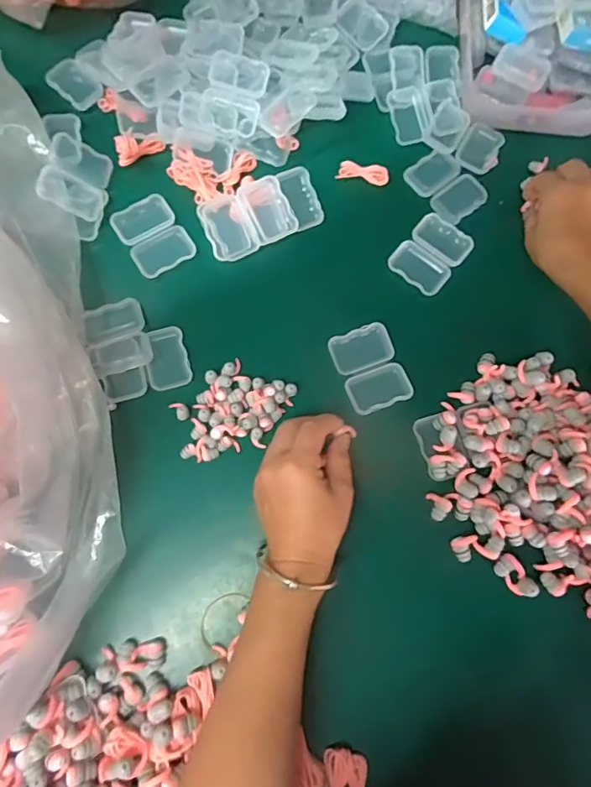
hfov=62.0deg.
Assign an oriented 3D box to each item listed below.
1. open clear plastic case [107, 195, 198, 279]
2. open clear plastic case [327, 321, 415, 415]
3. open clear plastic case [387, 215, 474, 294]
[{"bbox_3d":[-0.137,-0.153,0.474,0.057,0.007,0.076,-32,79,-9],"label":"open clear plastic case"},{"bbox_3d":[0.068,-0.023,0.448,0.056,0.009,0.076,-20,77,-7],"label":"open clear plastic case"},{"bbox_3d":[0.134,-0.138,0.485,0.057,0.007,0.077,39,78,8],"label":"open clear plastic case"}]

